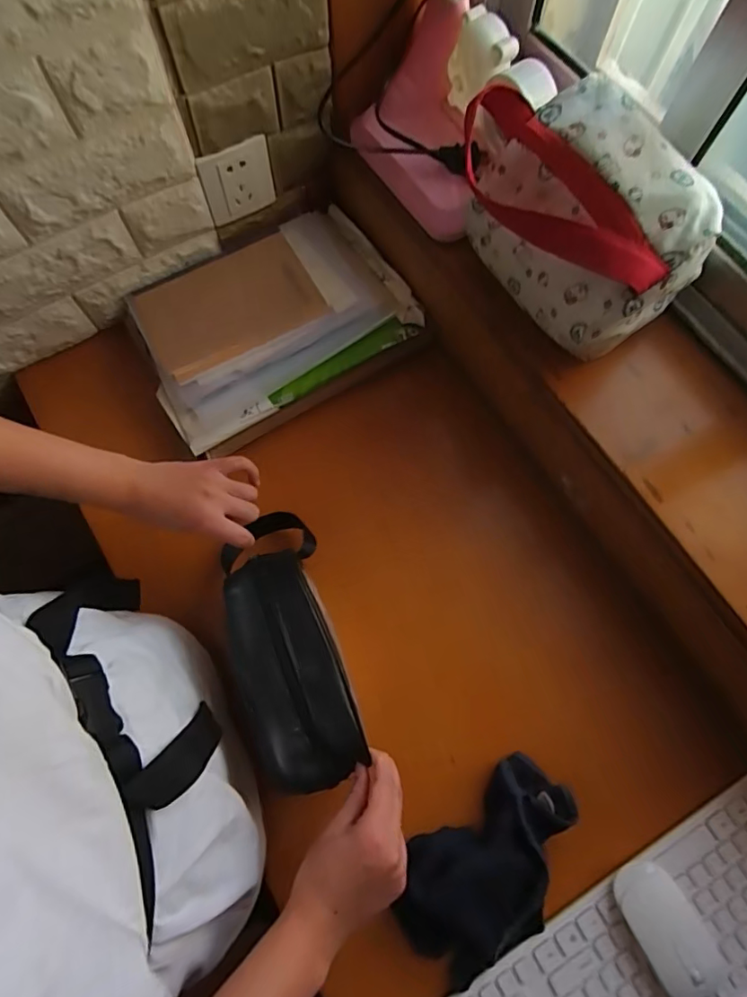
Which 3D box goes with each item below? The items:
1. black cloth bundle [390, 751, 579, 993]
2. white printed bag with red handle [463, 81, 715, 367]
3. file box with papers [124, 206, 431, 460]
[{"bbox_3d":[0.117,0.357,0.493,0.194,0.029,0.125,-38,77,-11],"label":"black cloth bundle"},{"bbox_3d":[0.186,-0.259,0.482,0.143,0.121,0.226,-38,77,-11],"label":"white printed bag with red handle"},{"bbox_3d":[-0.128,-0.228,0.659,0.335,0.048,0.245,-31,76,-9],"label":"file box with papers"}]

